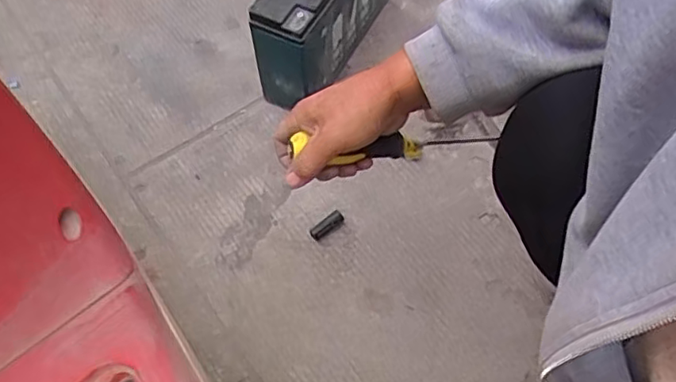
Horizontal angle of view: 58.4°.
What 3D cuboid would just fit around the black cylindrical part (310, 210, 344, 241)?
[{"bbox_3d":[-0.014,0.043,0.750,0.045,0.018,0.019,-38,67,-19],"label":"black cylindrical part"}]

